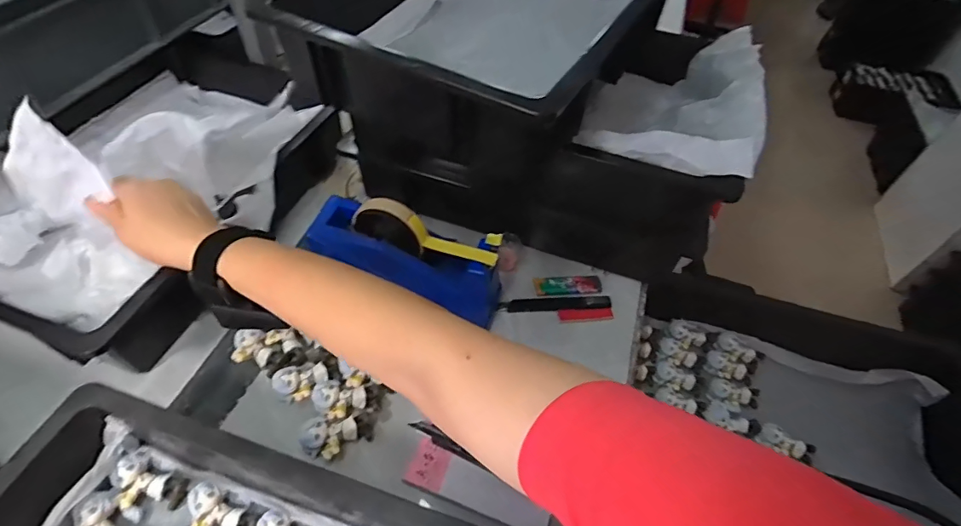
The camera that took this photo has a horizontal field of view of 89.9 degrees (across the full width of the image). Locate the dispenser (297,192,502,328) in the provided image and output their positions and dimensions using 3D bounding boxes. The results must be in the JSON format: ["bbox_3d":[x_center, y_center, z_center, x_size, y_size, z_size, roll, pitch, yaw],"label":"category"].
[{"bbox_3d":[-0.076,-0.013,0.520,0.201,0.100,0.067,17,51,9],"label":"dispenser"}]

